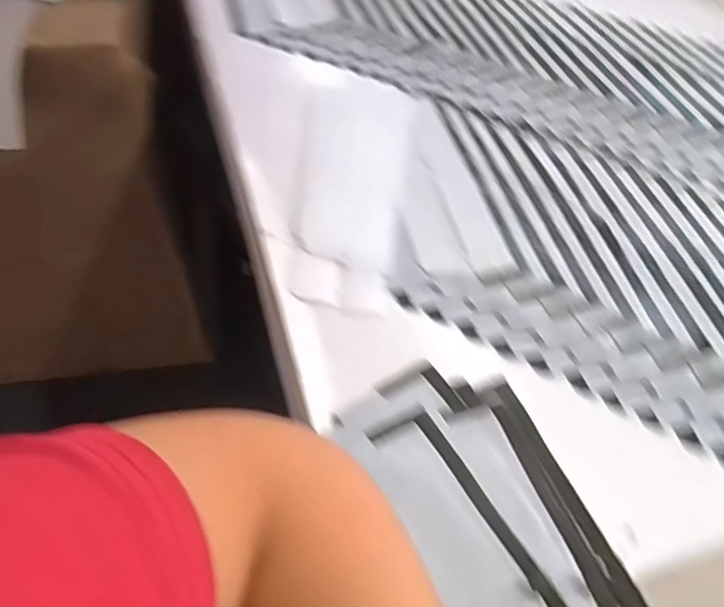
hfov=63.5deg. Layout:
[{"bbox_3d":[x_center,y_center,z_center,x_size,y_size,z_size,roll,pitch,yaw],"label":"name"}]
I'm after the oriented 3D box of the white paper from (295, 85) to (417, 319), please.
[{"bbox_3d":[-0.010,-0.111,0.496,0.088,0.007,0.266,9,54,1],"label":"white paper"}]

